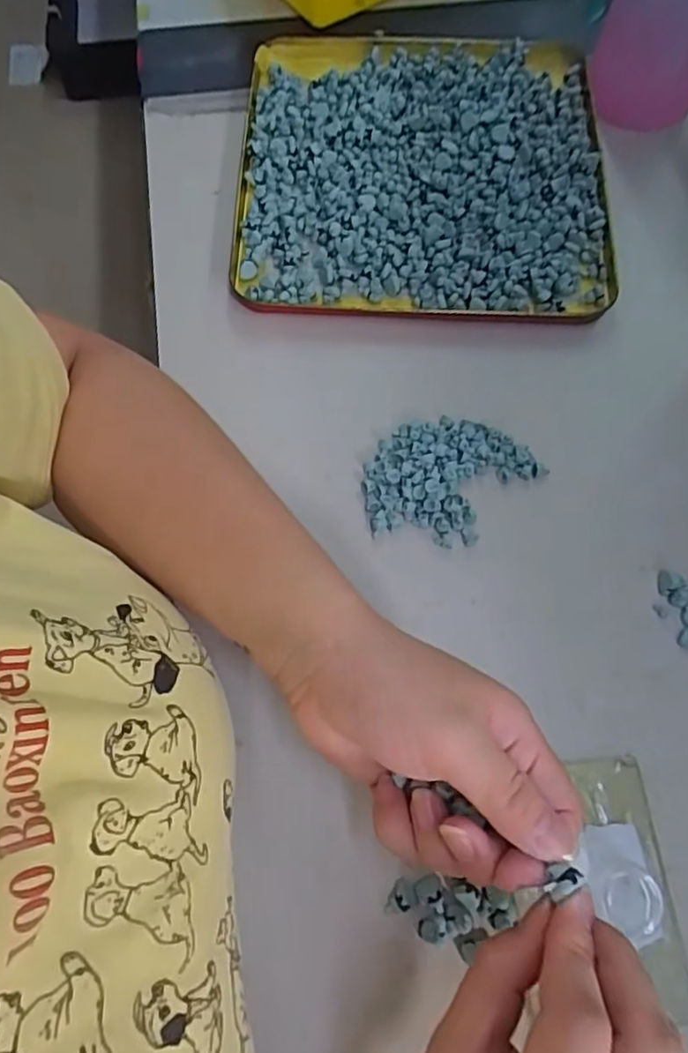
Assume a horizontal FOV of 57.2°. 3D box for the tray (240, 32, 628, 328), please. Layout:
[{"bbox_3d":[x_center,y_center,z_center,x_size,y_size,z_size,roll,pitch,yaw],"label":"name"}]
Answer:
[{"bbox_3d":[0.051,-0.243,0.425,0.233,0.022,0.244,1,71,1],"label":"tray"}]

